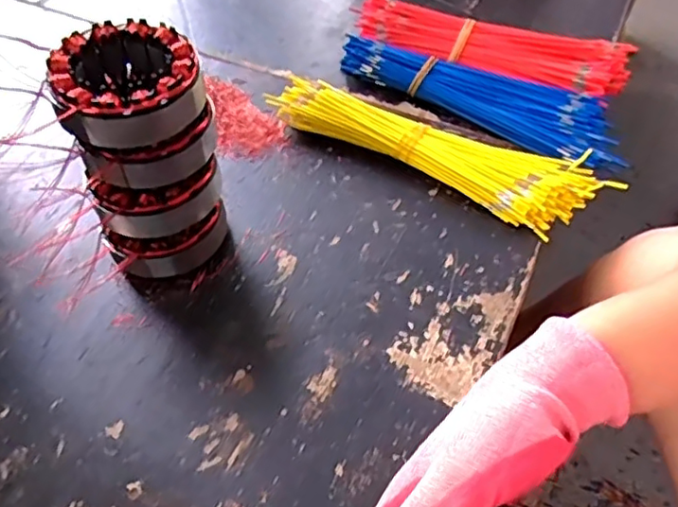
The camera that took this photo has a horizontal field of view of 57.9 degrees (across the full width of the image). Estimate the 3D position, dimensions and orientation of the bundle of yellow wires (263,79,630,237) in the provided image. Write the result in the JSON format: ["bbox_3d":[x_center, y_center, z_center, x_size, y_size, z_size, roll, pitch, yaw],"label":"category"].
[{"bbox_3d":[0.076,-0.093,0.510,0.267,0.028,0.075,27,56,21],"label":"bundle of yellow wires"}]

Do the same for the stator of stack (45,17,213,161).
[{"bbox_3d":[-0.124,-0.097,0.369,0.083,0.045,0.081,-18,53,-13],"label":"stator of stack"}]

